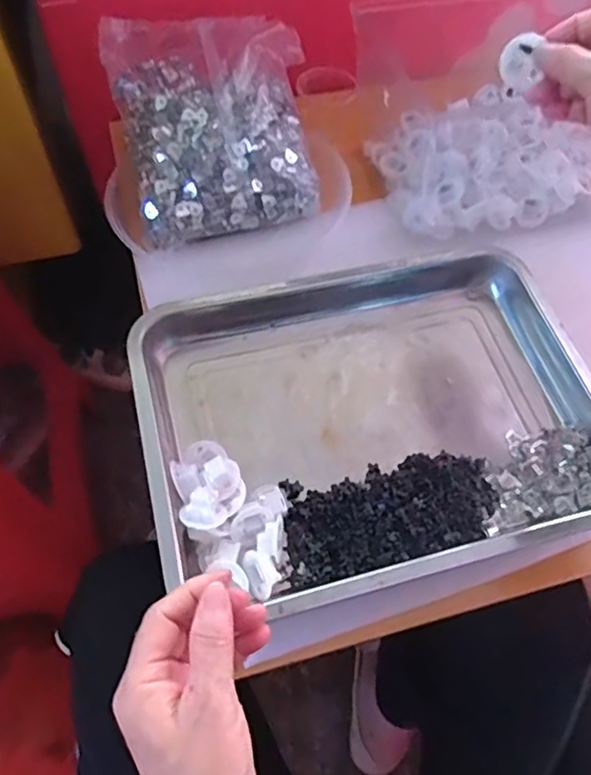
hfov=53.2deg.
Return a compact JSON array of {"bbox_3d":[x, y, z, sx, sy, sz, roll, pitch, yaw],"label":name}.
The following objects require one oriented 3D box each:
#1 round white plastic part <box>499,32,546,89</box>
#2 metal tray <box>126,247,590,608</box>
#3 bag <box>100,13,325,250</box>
[{"bbox_3d":[0.165,-0.238,0.431,0.012,0.032,0.032,-30,66,-19],"label":"round white plastic part"},{"bbox_3d":[0.066,0.013,0.488,0.374,0.042,0.281,-12,61,-10],"label":"metal tray"},{"bbox_3d":[-0.084,-0.279,0.610,0.185,0.096,0.224,-14,62,-11],"label":"bag"}]

